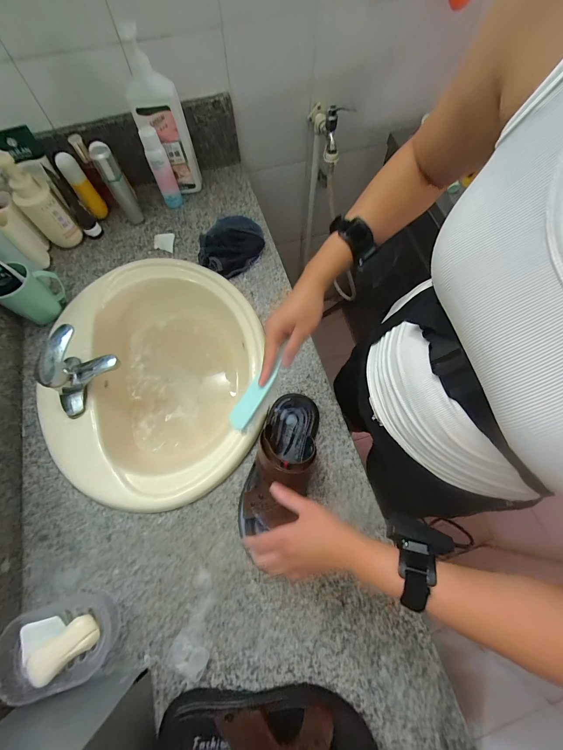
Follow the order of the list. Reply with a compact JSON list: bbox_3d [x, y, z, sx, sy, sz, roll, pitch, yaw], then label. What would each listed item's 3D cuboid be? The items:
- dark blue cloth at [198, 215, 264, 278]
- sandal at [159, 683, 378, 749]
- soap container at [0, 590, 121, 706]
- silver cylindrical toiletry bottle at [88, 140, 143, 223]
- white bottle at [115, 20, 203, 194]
[{"bbox_3d":[-0.112,-0.308,0.698,0.137,0.051,0.162,-3,70,0],"label":"dark blue cloth"},{"bbox_3d":[-0.018,0.487,0.379,0.286,0.084,0.122,-3,70,0],"label":"sandal"},{"bbox_3d":[-0.321,0.386,0.447,0.146,0.055,0.102,-16,70,-5],"label":"soap container"},{"bbox_3d":[-0.360,-0.416,0.686,0.045,0.170,0.039,-32,71,-12],"label":"silver cylindrical toiletry bottle"},{"bbox_3d":[-0.251,-0.540,0.665,0.087,0.296,0.087,0,67,0],"label":"white bottle"}]

